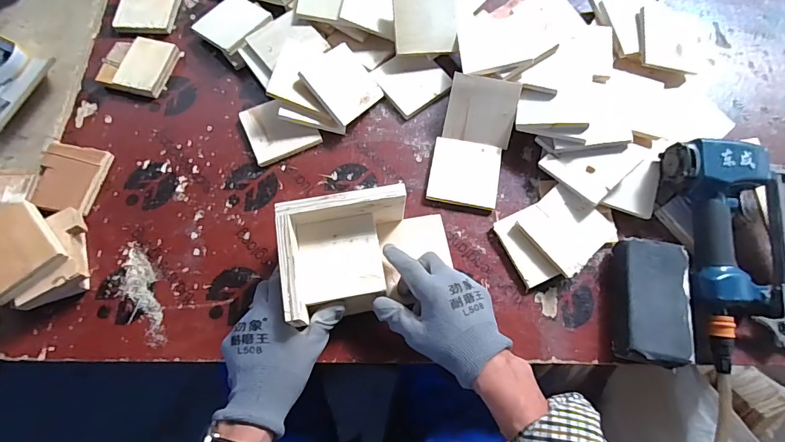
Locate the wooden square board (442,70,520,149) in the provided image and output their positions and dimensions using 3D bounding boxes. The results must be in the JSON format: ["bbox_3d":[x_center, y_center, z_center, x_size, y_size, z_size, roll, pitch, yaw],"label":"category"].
[{"bbox_3d":[0.120,-0.148,0.570,0.089,0.005,0.085,11,106,4],"label":"wooden square board"}]

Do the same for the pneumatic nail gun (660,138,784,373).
[{"bbox_3d":[0.423,0.028,0.494,0.147,0.080,0.246,-3,70,-4],"label":"pneumatic nail gun"}]

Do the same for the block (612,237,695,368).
[{"bbox_3d":[0.299,0.095,0.500,0.086,0.040,0.139,12,70,2],"label":"block"}]

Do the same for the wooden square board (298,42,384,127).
[{"bbox_3d":[-0.066,-0.188,0.579,0.090,0.007,0.091,47,61,-6],"label":"wooden square board"}]

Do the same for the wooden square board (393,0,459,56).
[{"bbox_3d":[0.050,-0.284,0.601,0.093,0.015,0.088,-4,98,-1],"label":"wooden square board"}]

